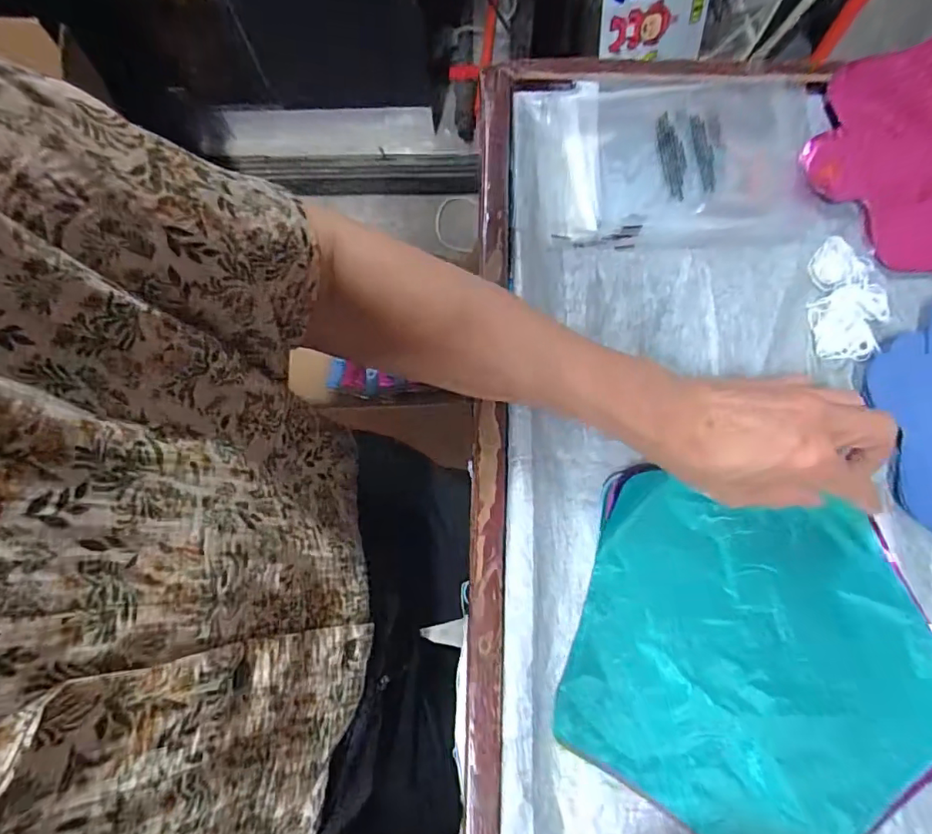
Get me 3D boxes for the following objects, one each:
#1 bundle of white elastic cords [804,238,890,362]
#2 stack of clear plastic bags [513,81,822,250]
[{"bbox_3d":[0.277,-0.085,0.383,0.053,0.010,0.089,4,76,2],"label":"bundle of white elastic cords"},{"bbox_3d":[0.157,-0.200,0.417,0.236,0.017,0.141,-1,76,1],"label":"stack of clear plastic bags"}]

